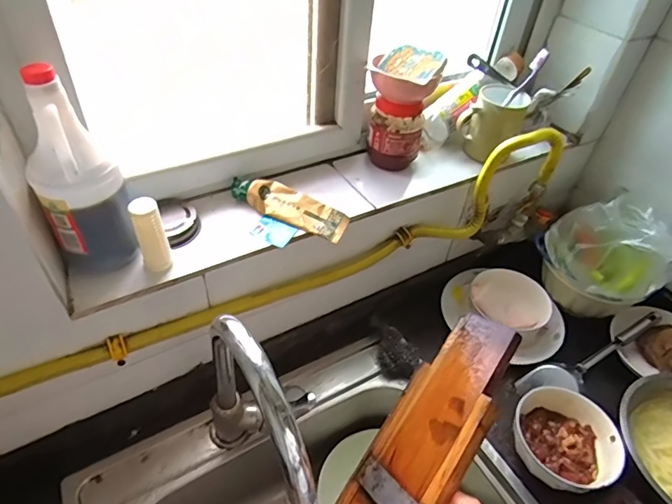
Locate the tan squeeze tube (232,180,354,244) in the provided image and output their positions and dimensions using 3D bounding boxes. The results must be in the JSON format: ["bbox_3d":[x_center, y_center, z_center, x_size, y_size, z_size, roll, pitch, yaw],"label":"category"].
[{"bbox_3d":[-0.064,-0.066,0.632,0.167,0.015,0.051,25,63,7],"label":"tan squeeze tube"}]

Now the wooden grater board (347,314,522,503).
[{"bbox_3d":[0.066,0.283,0.528,0.463,0.024,0.119,-58,32,-9],"label":"wooden grater board"}]

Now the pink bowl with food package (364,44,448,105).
[{"bbox_3d":[0.101,-0.254,0.656,0.095,0.056,0.075,24,47,18],"label":"pink bowl with food package"}]

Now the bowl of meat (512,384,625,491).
[{"bbox_3d":[0.315,0.269,0.646,0.132,0.071,0.132,3,44,-3],"label":"bowl of meat"}]

